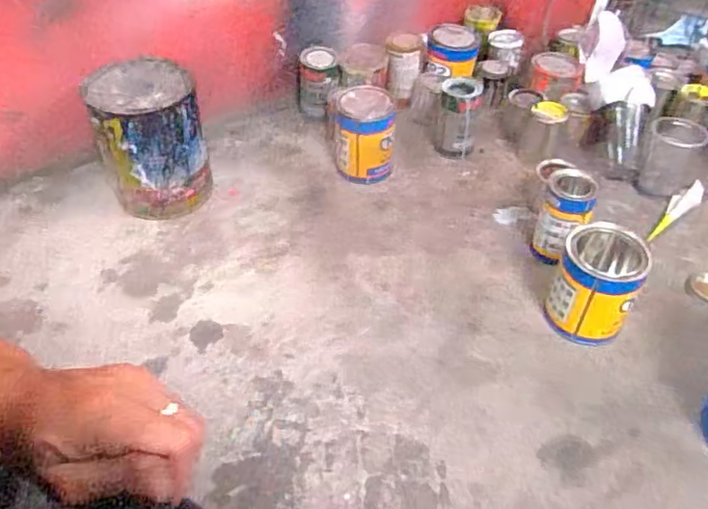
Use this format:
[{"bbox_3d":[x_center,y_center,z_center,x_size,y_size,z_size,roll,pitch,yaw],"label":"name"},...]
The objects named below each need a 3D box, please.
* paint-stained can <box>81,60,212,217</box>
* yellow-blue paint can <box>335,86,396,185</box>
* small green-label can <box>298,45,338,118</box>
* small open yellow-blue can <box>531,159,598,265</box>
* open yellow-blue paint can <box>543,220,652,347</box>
[{"bbox_3d":[-0.332,-0.182,0.964,0.164,0.220,0.150,-11,45,-12],"label":"paint-stained can"},{"bbox_3d":[0.019,-0.210,1.041,0.109,0.140,0.095,0,45,1],"label":"yellow-blue paint can"},{"bbox_3d":[-0.072,-0.344,1.151,0.084,0.116,0.083,-2,44,-3],"label":"small green-label can"},{"bbox_3d":[0.316,-0.058,0.889,0.077,0.127,0.102,3,45,4],"label":"small open yellow-blue can"},{"bbox_3d":[0.323,0.041,0.777,0.104,0.124,0.107,22,49,21],"label":"open yellow-blue paint can"}]

